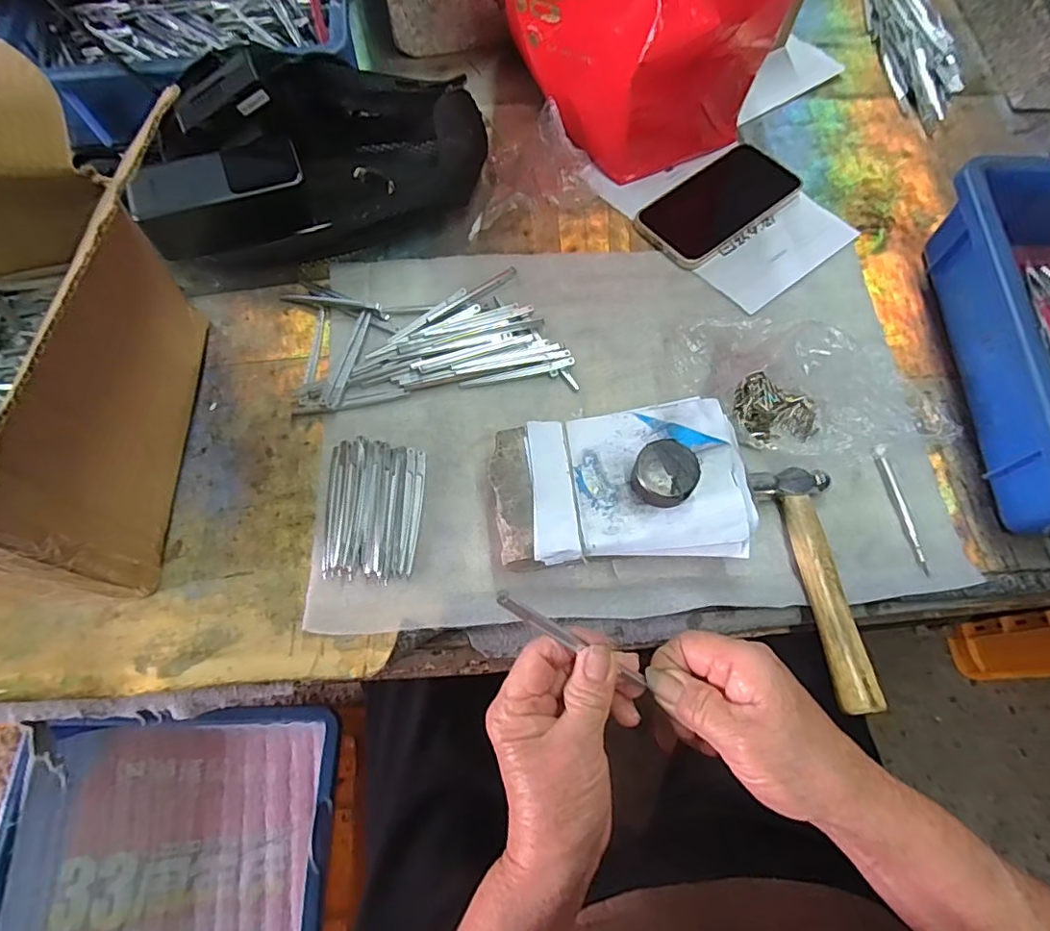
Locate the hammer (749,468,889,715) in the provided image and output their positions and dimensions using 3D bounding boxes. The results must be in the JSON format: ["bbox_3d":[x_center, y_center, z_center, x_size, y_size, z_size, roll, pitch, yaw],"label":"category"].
[{"bbox_3d":[0.197,0.073,0.365,0.047,0.026,0.157,-10,69,-4],"label":"hammer"}]

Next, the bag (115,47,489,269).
[{"bbox_3d":[-0.176,-0.266,0.469,0.284,0.085,0.143,-17,69,-6],"label":"bag"}]

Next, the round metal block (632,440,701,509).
[{"bbox_3d":[0.087,0.005,0.348,0.036,0.020,0.037,0,69,0],"label":"round metal block"}]

